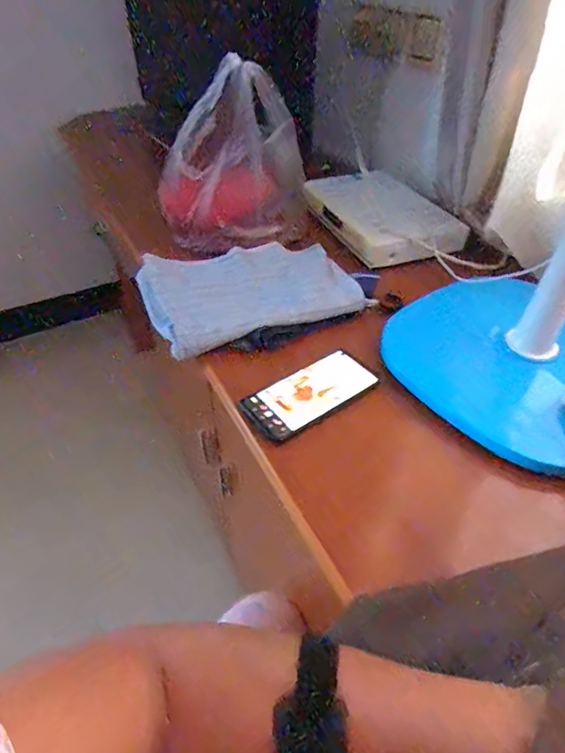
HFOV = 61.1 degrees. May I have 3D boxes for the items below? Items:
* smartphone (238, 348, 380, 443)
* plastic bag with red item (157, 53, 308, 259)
[{"bbox_3d":[0.033,0.019,0.550,0.159,0.012,0.074,-27,49,-27],"label":"smartphone"},{"bbox_3d":[-0.064,-0.321,0.747,0.124,0.269,0.228,33,51,30],"label":"plastic bag with red item"}]

